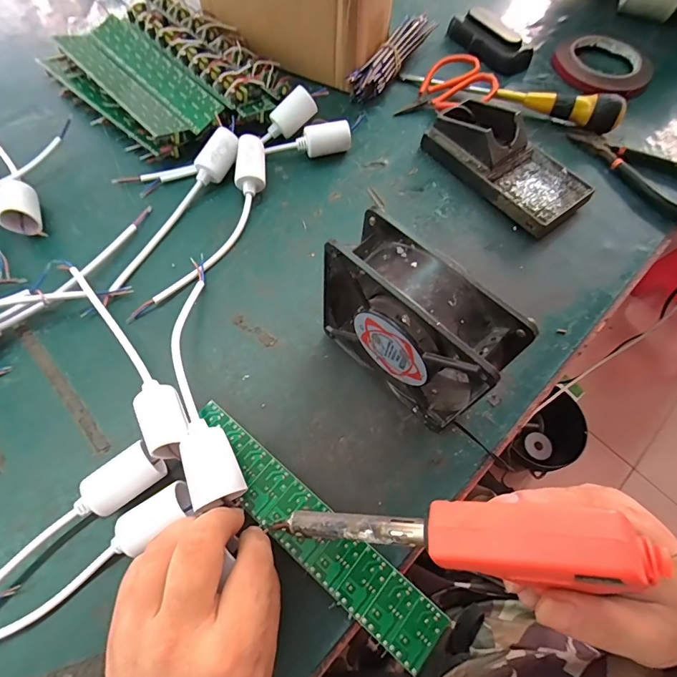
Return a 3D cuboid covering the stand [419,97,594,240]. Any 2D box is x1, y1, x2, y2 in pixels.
[{"bbox_3d":[0.167,-0.176,0.398,0.084,0.042,0.158,-32,69,-16],"label":"stand"}]

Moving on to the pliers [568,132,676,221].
[{"bbox_3d":[0.309,-0.172,0.419,0.151,0.015,0.063,38,68,15],"label":"pliers"}]

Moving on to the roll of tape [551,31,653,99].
[{"bbox_3d":[0.319,-0.331,0.493,0.117,0.025,0.117,1,64,-2],"label":"roll of tape"}]

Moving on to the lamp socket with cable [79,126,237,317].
[{"bbox_3d":[-0.152,-0.108,0.357,0.026,0.033,0.205,28,66,11],"label":"lamp socket with cable"}]

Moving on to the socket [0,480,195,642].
[{"bbox_3d":[-0.185,0.153,0.234,0.218,0.032,0.021,-29,68,-15],"label":"socket"}]

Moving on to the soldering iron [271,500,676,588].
[{"bbox_3d":[0.051,0.097,0.201,0.171,0.029,0.028,-10,60,29],"label":"soldering iron"}]

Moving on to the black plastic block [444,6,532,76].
[{"bbox_3d":[0.187,-0.369,0.501,0.057,0.025,0.100,-24,67,-13],"label":"black plastic block"}]

